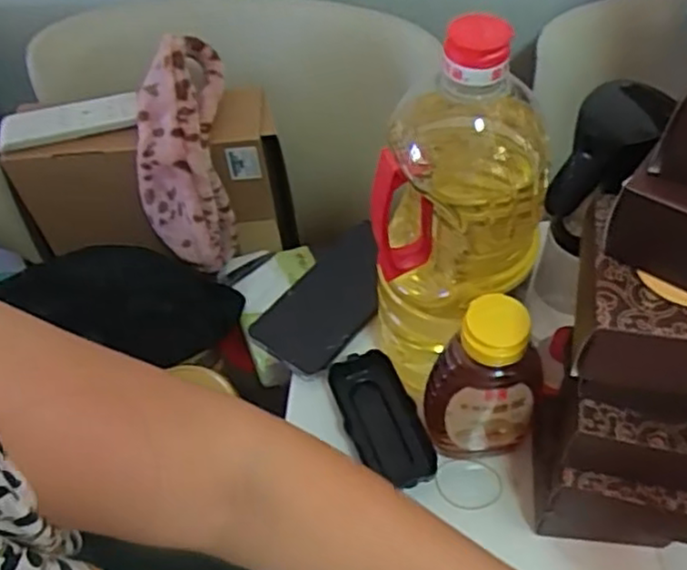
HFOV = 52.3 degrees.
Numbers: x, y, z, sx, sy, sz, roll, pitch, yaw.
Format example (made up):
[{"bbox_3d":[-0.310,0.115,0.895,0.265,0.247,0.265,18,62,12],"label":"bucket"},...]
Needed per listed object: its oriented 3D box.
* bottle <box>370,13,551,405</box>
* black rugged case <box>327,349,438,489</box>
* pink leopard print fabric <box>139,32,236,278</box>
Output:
[{"bbox_3d":[0.074,-0.039,0.464,0.107,0.283,0.101,11,56,12],"label":"bottle"},{"bbox_3d":[0.029,0.104,0.526,0.052,0.027,0.108,-19,55,-9],"label":"black rugged case"},{"bbox_3d":[-0.159,-0.124,0.691,0.080,0.226,0.075,-2,17,3],"label":"pink leopard print fabric"}]

